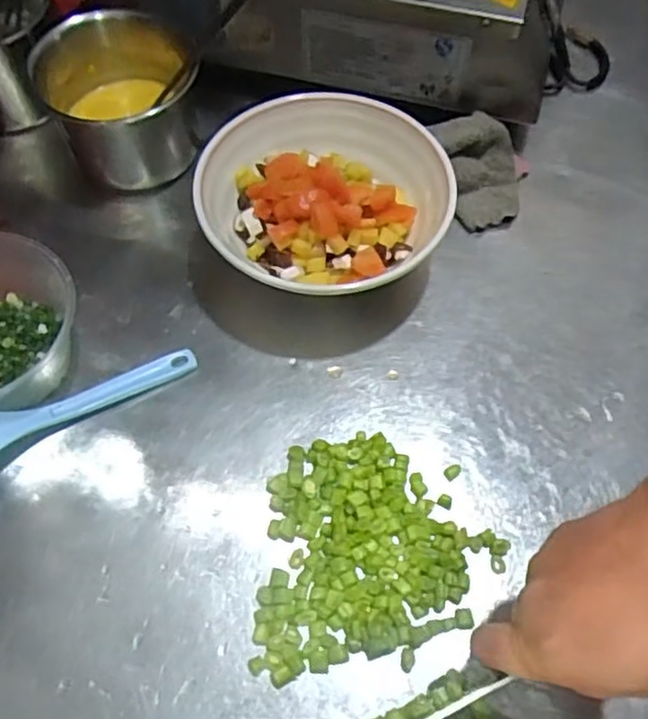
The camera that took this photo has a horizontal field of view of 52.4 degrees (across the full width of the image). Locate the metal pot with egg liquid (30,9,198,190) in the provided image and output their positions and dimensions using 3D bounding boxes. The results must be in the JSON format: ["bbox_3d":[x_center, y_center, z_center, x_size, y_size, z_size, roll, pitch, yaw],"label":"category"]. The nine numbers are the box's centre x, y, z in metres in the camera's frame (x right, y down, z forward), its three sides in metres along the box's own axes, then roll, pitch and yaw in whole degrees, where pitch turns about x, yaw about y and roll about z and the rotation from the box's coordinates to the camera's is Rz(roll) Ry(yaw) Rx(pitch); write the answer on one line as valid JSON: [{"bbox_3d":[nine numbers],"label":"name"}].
[{"bbox_3d":[-0.176,-0.220,0.582,0.128,0.113,0.122,1,61,-1],"label":"metal pot with egg liquid"}]

